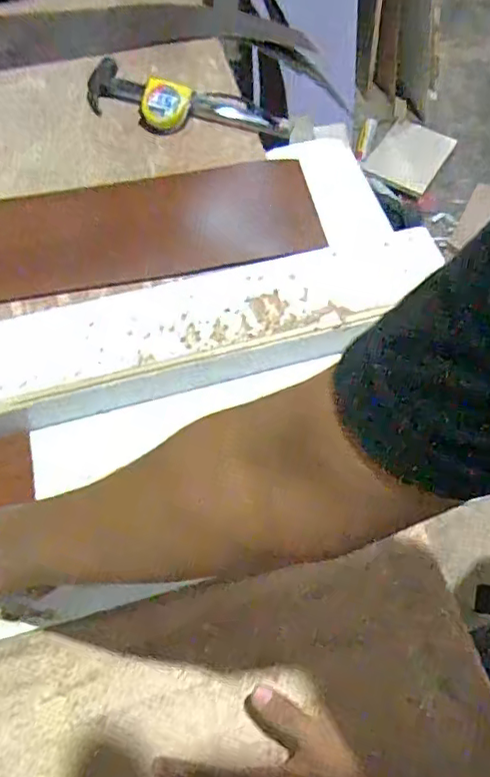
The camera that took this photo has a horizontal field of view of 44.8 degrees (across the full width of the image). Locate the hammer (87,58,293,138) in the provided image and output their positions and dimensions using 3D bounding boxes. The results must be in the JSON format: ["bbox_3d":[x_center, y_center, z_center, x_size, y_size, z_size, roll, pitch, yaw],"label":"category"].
[{"bbox_3d":[-0.091,-0.422,0.882,0.310,0.034,0.090,20,64,12],"label":"hammer"}]

